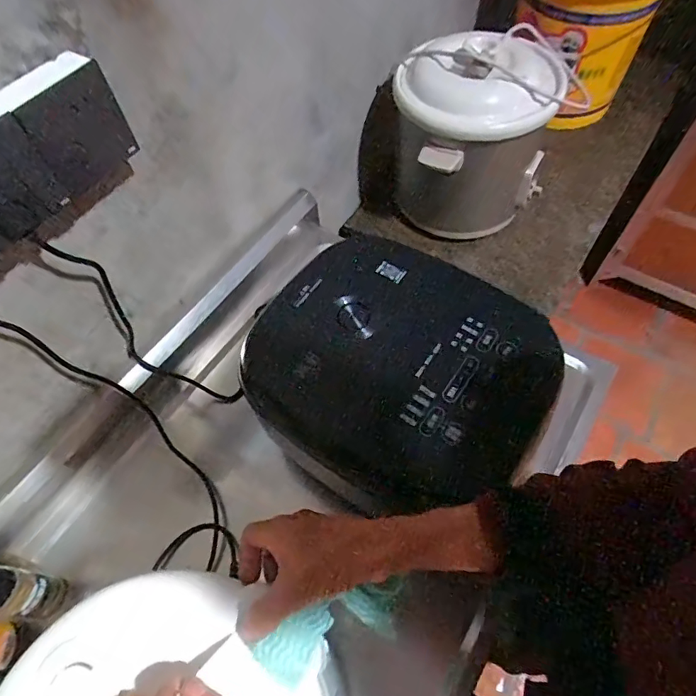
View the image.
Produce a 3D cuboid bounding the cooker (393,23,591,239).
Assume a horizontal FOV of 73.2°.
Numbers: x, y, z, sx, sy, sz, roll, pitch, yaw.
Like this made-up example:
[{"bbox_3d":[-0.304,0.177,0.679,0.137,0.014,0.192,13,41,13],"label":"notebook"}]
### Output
[{"bbox_3d":[0.228,-0.386,0.861,0.268,0.324,0.262,6,61,7],"label":"cooker"}]

